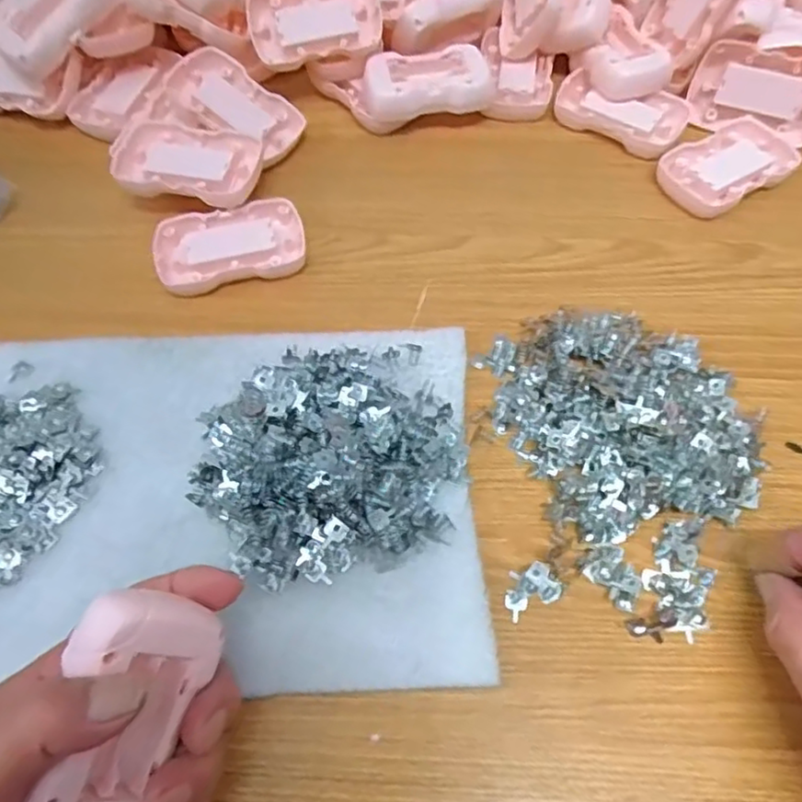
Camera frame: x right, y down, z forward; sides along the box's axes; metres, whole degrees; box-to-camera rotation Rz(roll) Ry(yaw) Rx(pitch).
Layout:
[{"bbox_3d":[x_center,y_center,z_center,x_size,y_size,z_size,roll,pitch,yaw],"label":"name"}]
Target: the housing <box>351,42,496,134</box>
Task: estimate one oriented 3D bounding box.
[{"bbox_3d":[0.016,-0.216,0.452,0.091,0.032,0.048,-15,62,-9],"label":"housing"}]

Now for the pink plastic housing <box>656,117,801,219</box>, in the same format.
[{"bbox_3d":[0.216,-0.156,0.428,0.089,0.013,0.055,-29,65,-16],"label":"pink plastic housing"}]

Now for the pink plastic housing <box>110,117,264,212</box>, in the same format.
[{"bbox_3d":[-0.140,-0.151,0.411,0.097,0.021,0.059,15,62,7],"label":"pink plastic housing"}]

